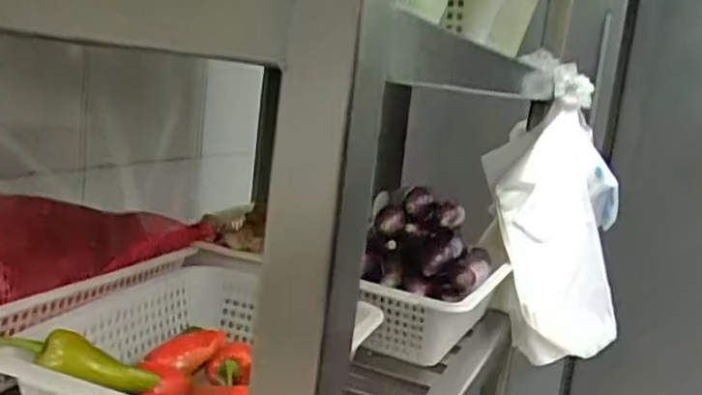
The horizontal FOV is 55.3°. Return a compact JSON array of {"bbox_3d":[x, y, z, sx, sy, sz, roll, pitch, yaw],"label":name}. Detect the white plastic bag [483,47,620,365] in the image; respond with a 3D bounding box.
[{"bbox_3d":[0.301,0.016,0.979,0.195,0.410,0.144,10,10,20],"label":"white plastic bag"}]

